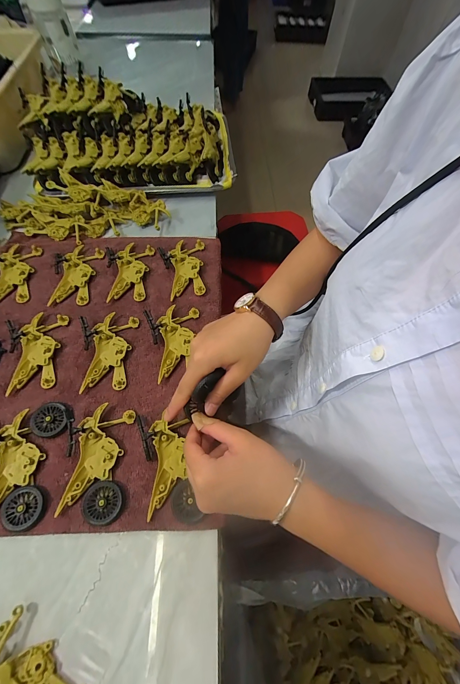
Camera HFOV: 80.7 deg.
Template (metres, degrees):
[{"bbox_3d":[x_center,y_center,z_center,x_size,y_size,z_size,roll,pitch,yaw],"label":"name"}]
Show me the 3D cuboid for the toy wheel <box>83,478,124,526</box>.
[{"bbox_3d":[-0.125,0.158,0.265,0.038,0.006,0.037,-12,65,-9],"label":"toy wheel"}]

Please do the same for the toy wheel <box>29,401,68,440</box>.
[{"bbox_3d":[-0.198,0.086,0.297,0.035,0.010,0.037,-15,65,-11],"label":"toy wheel"}]

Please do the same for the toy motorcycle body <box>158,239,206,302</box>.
[{"bbox_3d":[-0.067,-0.108,0.398,0.064,0.014,0.096,-8,64,-7],"label":"toy motorcycle body"}]

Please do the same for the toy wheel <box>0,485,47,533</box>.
[{"bbox_3d":[-0.198,0.160,0.261,0.036,0.008,0.037,1,63,-3],"label":"toy wheel"}]

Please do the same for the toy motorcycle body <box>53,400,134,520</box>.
[{"bbox_3d":[-0.140,0.119,0.282,0.048,0.010,0.101,11,63,2],"label":"toy motorcycle body"}]

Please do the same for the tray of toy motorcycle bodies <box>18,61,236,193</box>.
[{"bbox_3d":[-0.178,-0.371,0.487,0.359,0.089,0.238,-3,64,-5],"label":"tray of toy motorcycle bodies"}]

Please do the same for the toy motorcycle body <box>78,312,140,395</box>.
[{"bbox_3d":[-0.153,0.010,0.336,0.064,0.014,0.098,-1,63,-4],"label":"toy motorcycle body"}]

